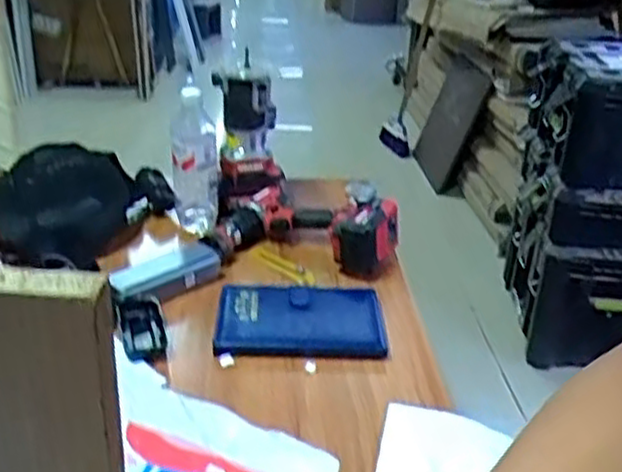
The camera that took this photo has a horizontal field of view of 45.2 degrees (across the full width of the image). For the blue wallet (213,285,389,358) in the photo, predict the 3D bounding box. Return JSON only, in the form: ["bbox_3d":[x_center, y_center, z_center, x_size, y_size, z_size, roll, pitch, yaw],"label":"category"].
[{"bbox_3d":[-0.014,0.108,0.989,0.216,0.021,0.157,0,25,-5],"label":"blue wallet"}]

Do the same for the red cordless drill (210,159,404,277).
[{"bbox_3d":[-0.020,-0.033,1.189,0.316,0.095,0.224,11,26,17],"label":"red cordless drill"}]

